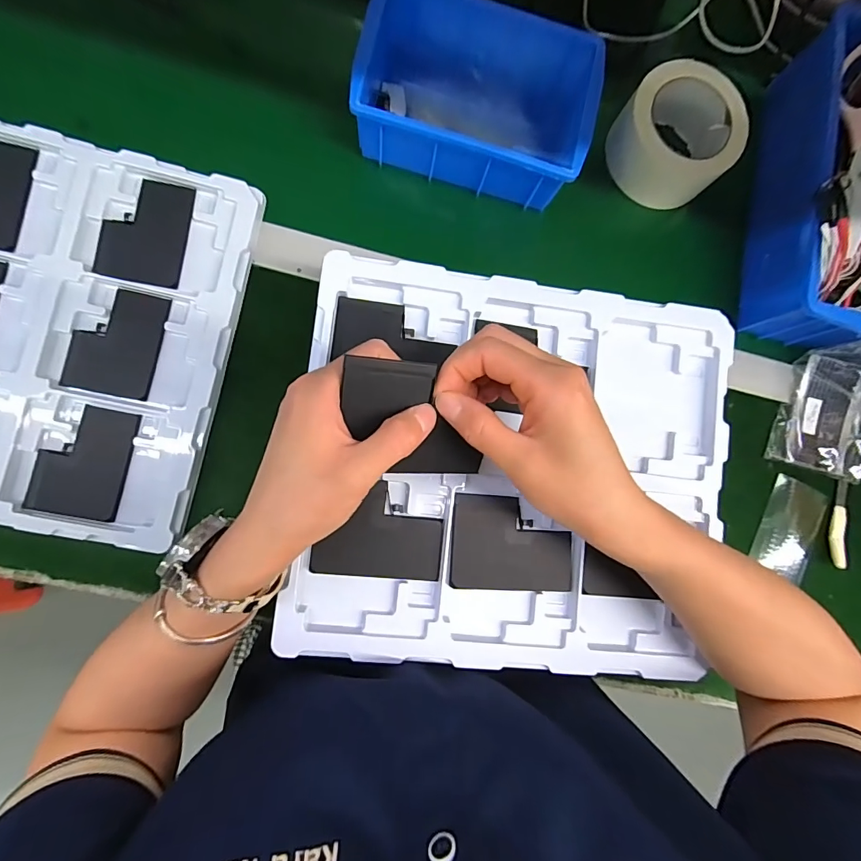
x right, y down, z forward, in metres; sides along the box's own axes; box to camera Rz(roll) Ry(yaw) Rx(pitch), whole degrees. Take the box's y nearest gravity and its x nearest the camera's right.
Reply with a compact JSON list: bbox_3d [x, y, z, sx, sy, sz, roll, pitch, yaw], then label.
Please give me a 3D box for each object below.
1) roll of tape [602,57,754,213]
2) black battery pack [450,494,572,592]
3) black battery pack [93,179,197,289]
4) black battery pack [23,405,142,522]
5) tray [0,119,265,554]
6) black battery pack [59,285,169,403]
[{"bbox_3d":[0.235,-0.283,0.418,0.112,0.056,0.111,0,86,-6],"label":"roll of tape"},{"bbox_3d":[0.060,0.083,0.316,0.088,0.005,0.067,4,86,-6],"label":"black battery pack"},{"bbox_3d":[-0.246,-0.172,0.373,0.068,0.005,0.089,10,85,-6],"label":"black battery pack"},{"bbox_3d":[-0.283,0.025,0.353,0.067,0.004,0.088,12,85,-5],"label":"black battery pack"},{"bbox_3d":[-0.313,-0.085,0.353,0.278,0.013,0.314,12,85,-5],"label":"tray"},{"bbox_3d":[-0.264,-0.075,0.364,0.067,0.004,0.089,12,85,-5],"label":"black battery pack"}]

